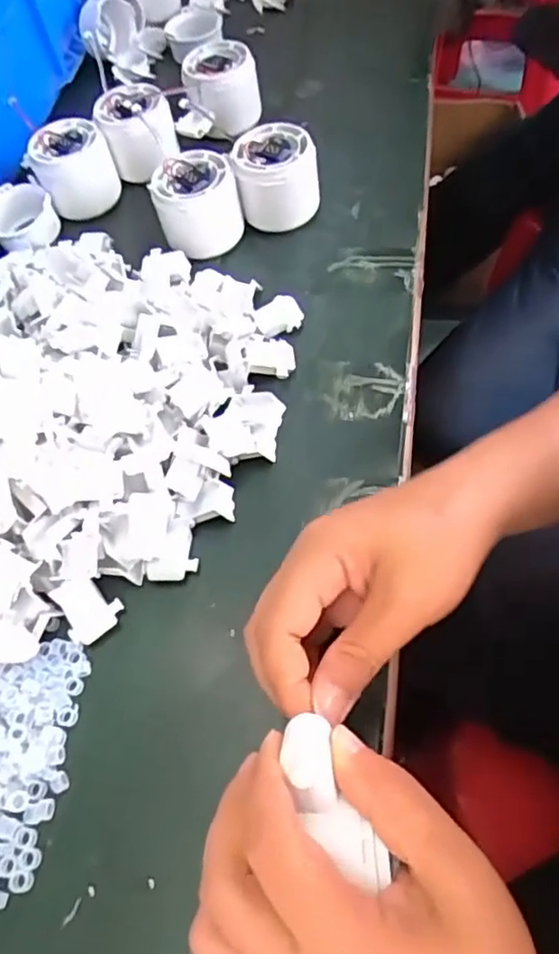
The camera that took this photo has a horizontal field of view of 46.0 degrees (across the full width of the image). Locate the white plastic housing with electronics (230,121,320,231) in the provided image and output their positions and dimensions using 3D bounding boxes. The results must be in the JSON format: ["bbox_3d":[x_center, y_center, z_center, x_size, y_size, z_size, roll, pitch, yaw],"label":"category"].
[{"bbox_3d":[-0.002,-0.216,0.476,0.057,0.050,0.055,-9,60,1],"label":"white plastic housing with electronics"}]

